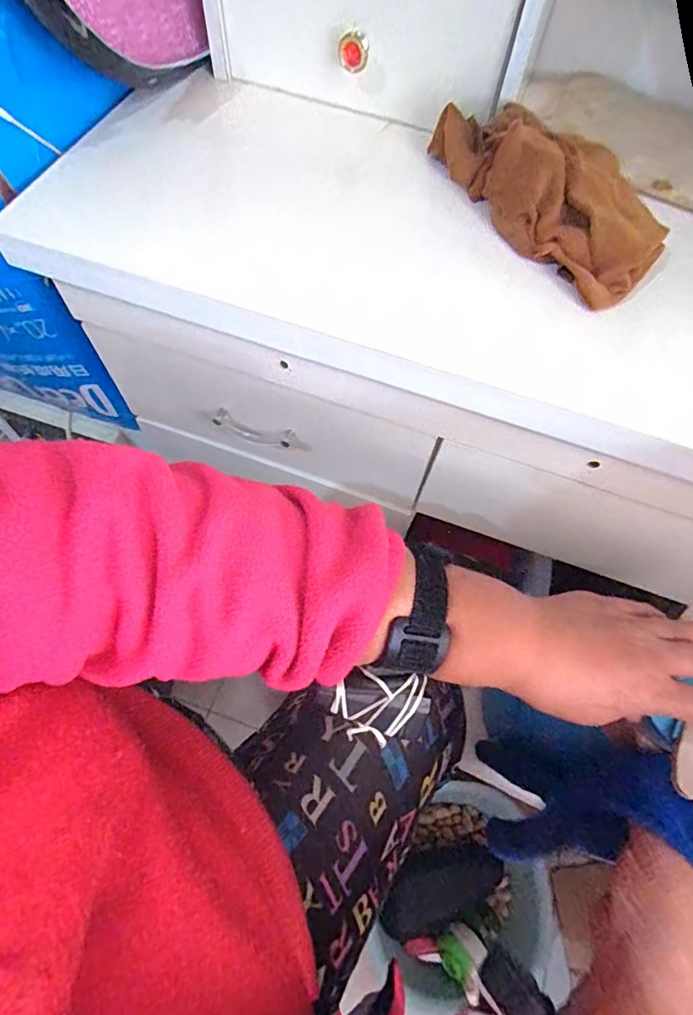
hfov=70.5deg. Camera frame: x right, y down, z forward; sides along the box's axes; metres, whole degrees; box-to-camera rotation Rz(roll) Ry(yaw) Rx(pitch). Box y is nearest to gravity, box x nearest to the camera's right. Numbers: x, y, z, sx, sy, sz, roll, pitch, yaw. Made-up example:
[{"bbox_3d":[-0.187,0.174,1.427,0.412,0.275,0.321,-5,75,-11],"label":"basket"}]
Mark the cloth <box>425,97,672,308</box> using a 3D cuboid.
[{"bbox_3d":[0.134,-0.221,0.342,0.082,0.068,0.190,-35,71,-18],"label":"cloth"}]

